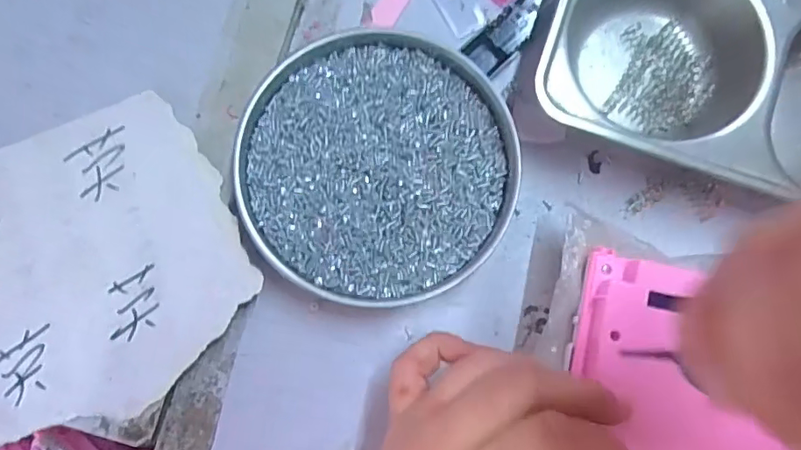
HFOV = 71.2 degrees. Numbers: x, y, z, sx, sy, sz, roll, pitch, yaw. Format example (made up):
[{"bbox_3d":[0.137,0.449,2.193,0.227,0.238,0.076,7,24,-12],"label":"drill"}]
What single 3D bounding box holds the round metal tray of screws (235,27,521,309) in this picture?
[{"bbox_3d":[-0.011,-0.031,0.282,0.133,0.015,0.136,0,83,0],"label":"round metal tray of screws"}]

